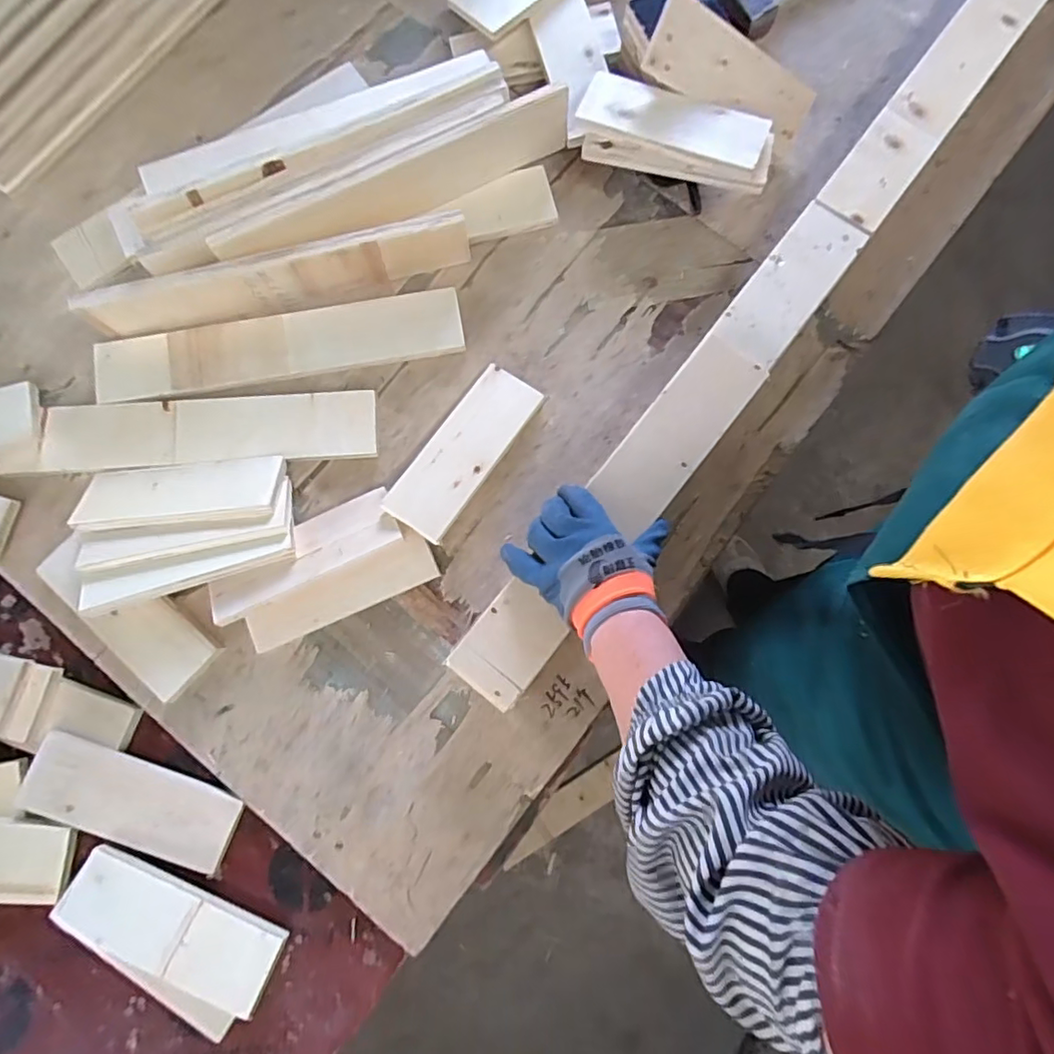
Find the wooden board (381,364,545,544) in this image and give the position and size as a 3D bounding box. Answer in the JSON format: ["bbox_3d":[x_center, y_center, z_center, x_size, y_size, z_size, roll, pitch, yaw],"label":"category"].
[{"bbox_3d":[-0.065,-0.083,0.601,0.072,0.009,0.200,34,76,7],"label":"wooden board"}]

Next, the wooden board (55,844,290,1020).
[{"bbox_3d":[-0.325,0.364,0.518,0.202,0.009,0.073,22,75,5],"label":"wooden board"}]

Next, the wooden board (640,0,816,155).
[{"bbox_3d":[0.227,-0.494,0.621,0.200,0.015,0.077,14,107,-20],"label":"wooden board"}]

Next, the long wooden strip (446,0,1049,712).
[{"bbox_3d":[0.302,-0.295,0.582,0.070,0.034,1.135,38,83,8],"label":"long wooden strip"}]

